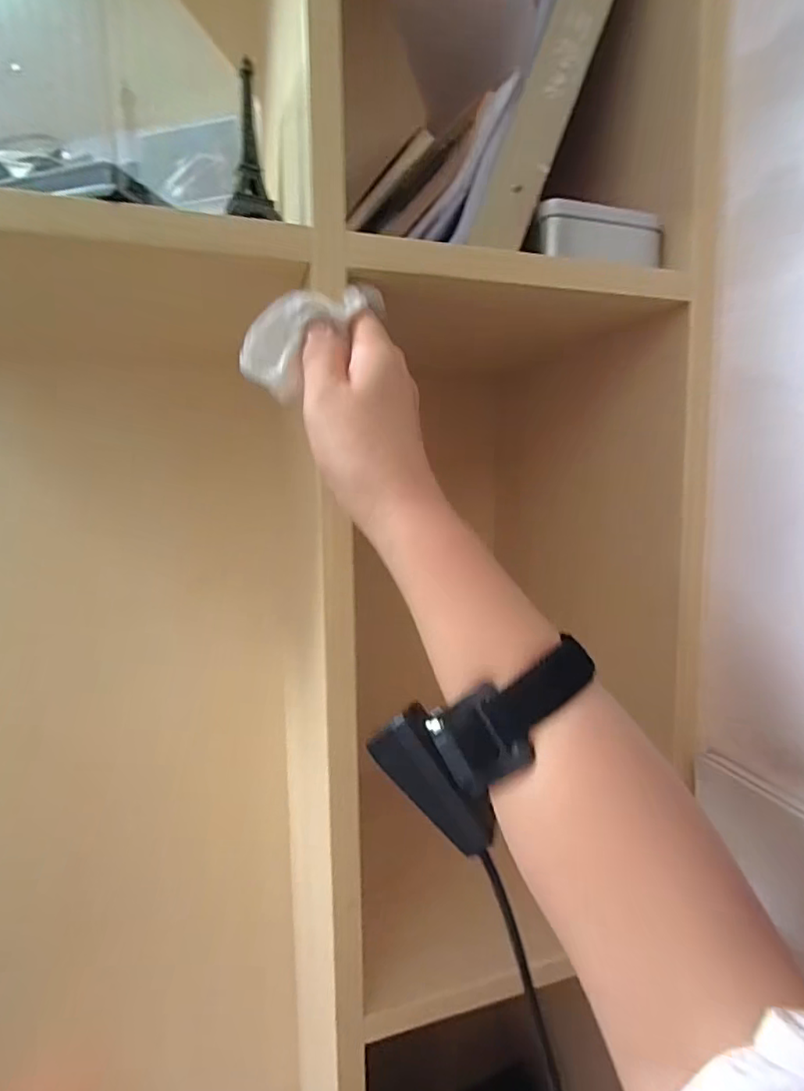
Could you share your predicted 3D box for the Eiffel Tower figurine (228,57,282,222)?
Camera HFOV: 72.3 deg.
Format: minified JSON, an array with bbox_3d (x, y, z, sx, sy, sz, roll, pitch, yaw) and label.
[{"bbox_3d":[-0.082,-0.217,0.303,0.024,0.077,0.029,-2,6,-9],"label":"Eiffel Tower figurine"}]

